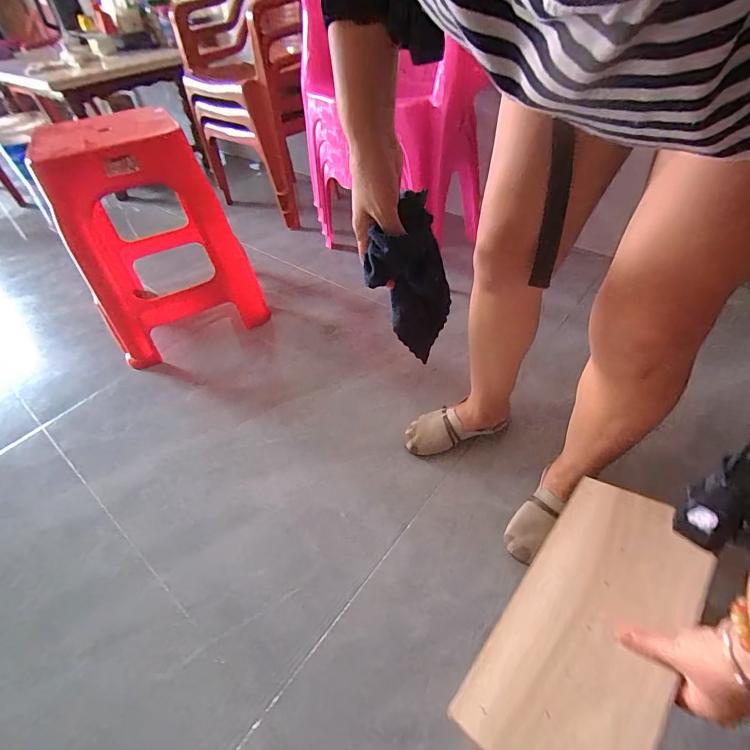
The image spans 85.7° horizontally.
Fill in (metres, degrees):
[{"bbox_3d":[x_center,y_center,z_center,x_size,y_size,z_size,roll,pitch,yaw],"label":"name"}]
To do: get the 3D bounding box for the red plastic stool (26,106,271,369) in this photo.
[{"bbox_3d":[-0.519,-0.312,0.968,0.339,0.444,0.339,-31,50,-23],"label":"red plastic stool"}]

